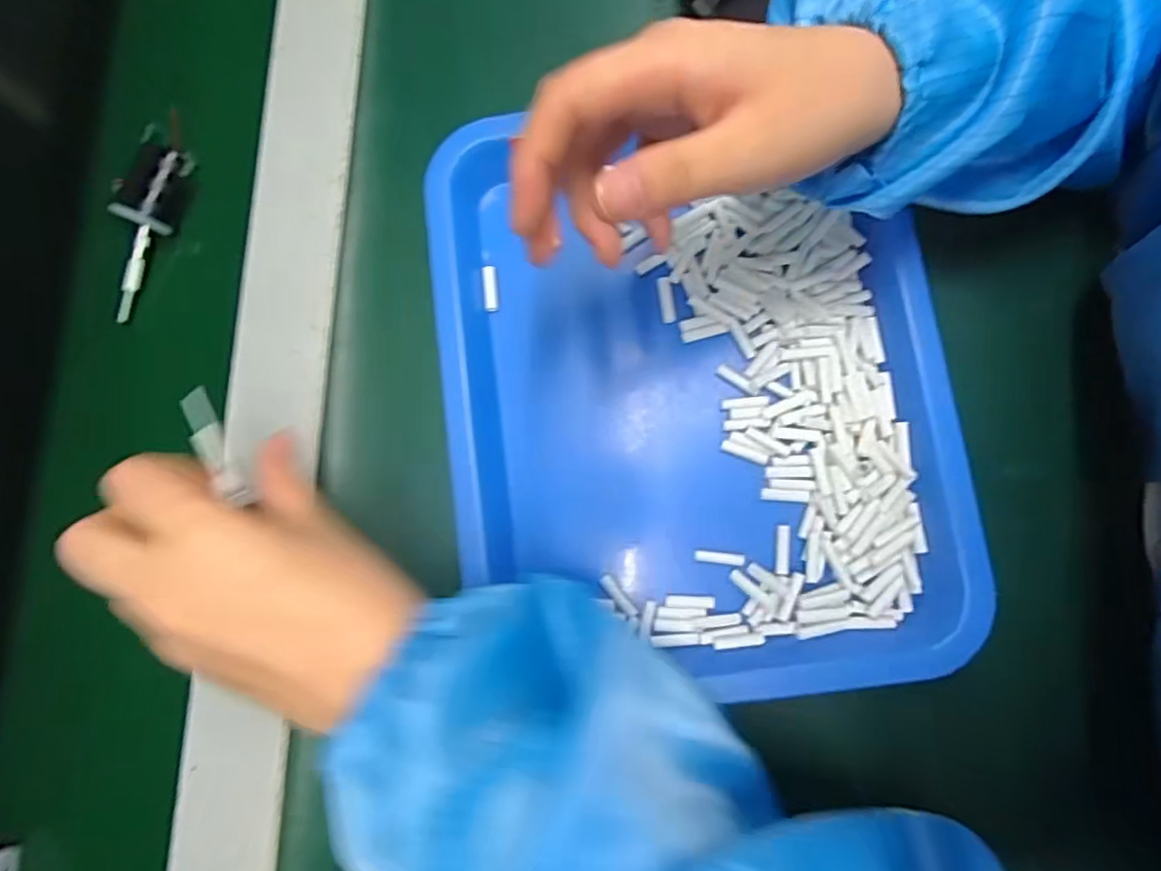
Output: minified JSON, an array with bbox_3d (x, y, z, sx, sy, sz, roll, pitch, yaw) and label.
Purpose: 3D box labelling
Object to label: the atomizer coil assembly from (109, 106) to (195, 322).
[{"bbox_3d":[-0.231,-0.116,0.329,0.027,0.018,0.107,22,98,3],"label":"atomizer coil assembly"}]

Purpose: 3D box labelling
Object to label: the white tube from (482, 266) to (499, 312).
[{"bbox_3d":[-0.046,-0.075,0.319,0.007,0.005,0.024,-6,81,1],"label":"white tube"}]

